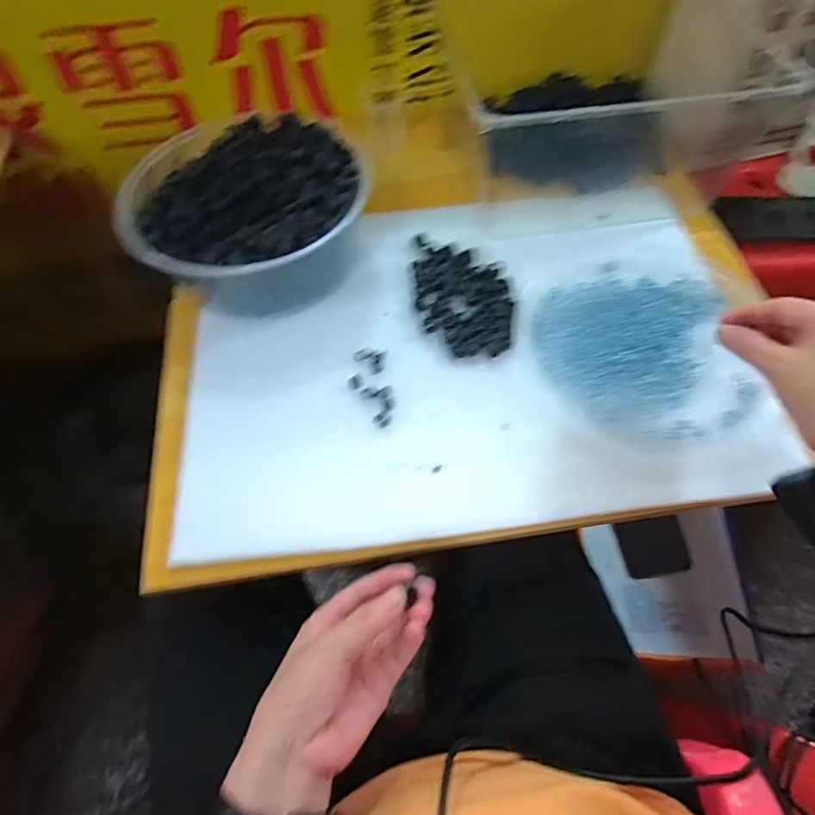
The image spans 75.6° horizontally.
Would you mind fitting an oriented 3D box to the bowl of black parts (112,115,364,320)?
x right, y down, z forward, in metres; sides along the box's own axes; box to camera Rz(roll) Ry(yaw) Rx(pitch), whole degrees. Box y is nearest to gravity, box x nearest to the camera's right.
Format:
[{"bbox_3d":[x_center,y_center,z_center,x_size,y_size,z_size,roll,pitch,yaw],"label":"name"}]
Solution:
[{"bbox_3d":[-0.162,-0.202,0.548,0.199,0.080,0.239,18,62,11],"label":"bowl of black parts"}]

